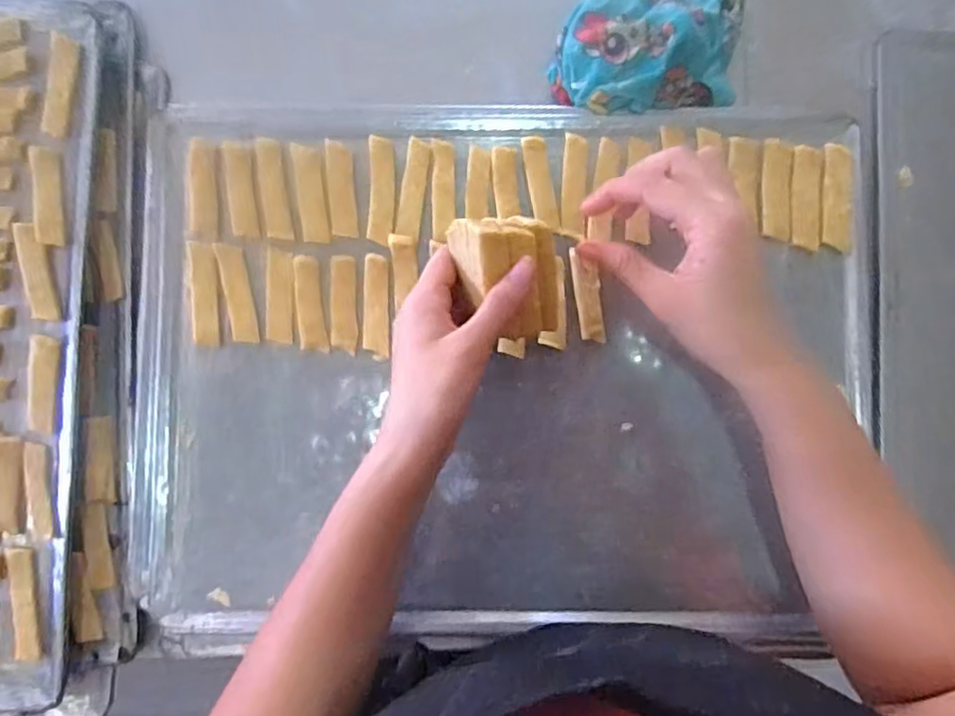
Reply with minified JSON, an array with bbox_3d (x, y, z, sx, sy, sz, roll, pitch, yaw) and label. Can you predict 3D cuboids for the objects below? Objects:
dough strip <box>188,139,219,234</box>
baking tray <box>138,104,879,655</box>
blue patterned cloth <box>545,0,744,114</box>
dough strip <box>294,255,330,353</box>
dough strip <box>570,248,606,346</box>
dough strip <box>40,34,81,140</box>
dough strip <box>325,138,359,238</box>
[{"bbox_3d":[-0.178,-0.111,0.414,0.019,0.004,0.062,-2,86,0],"label":"dough strip"},{"bbox_3d":[0.017,0.005,0.420,0.456,0.040,0.342,0,86,0],"label":"baking tray"},{"bbox_3d":[0.116,-0.205,0.421,0.135,0.054,0.091,-5,86,-1],"label":"blue patterned cloth"},{"bbox_3d":[-0.109,-0.035,0.415,0.017,0.004,0.062,-6,86,-1],"label":"dough strip"},{"bbox_3d":[0.072,-0.041,0.414,0.018,0.004,0.061,-12,90,-1],"label":"dough strip"},{"bbox_3d":[-0.278,-0.182,0.425,0.020,0.004,0.068,6,86,0],"label":"dough strip"},{"bbox_3d":[-0.089,-0.110,0.416,0.017,0.004,0.062,-5,86,-1],"label":"dough strip"}]

